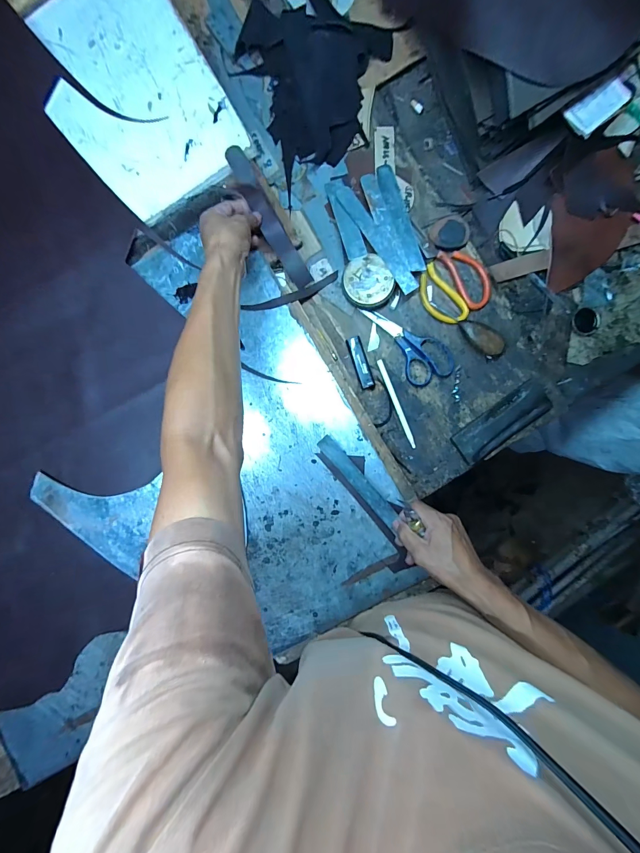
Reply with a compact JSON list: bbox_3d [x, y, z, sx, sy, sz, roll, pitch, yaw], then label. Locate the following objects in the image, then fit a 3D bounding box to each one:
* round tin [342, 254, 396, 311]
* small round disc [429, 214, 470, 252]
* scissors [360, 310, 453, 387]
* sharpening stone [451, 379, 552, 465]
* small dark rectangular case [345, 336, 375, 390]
[{"bbox_3d":[0.071,-0.214,0.491,0.070,0.022,0.074,0,93,1],"label":"round tin"},{"bbox_3d":[0.194,-0.288,0.486,0.059,0.010,0.050,1,93,1],"label":"small round disc"},{"bbox_3d":[0.136,-0.132,0.500,0.073,0.009,0.154,-39,92,3],"label":"scissors"},{"bbox_3d":[0.276,-0.006,0.496,0.155,0.022,0.054,-38,92,3],"label":"sharpening stone"},{"bbox_3d":[0.064,-0.098,0.506,0.022,0.009,0.082,-19,92,2],"label":"small dark rectangular case"}]

